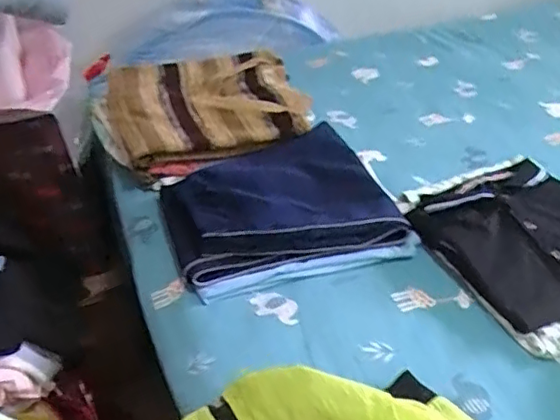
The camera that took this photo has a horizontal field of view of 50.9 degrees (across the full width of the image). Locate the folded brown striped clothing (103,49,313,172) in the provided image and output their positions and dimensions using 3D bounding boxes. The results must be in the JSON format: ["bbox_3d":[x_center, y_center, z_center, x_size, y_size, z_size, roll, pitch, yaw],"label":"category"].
[{"bbox_3d":[-0.114,-0.167,0.925,0.291,0.086,0.194,-12,38,-12],"label":"folded brown striped clothing"}]

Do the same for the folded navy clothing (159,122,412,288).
[{"bbox_3d":[-0.002,-0.007,0.815,0.285,0.083,0.221,-13,39,-14],"label":"folded navy clothing"}]

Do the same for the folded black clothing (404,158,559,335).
[{"bbox_3d":[0.324,0.031,0.763,0.240,0.052,0.231,-18,40,-19],"label":"folded black clothing"}]

